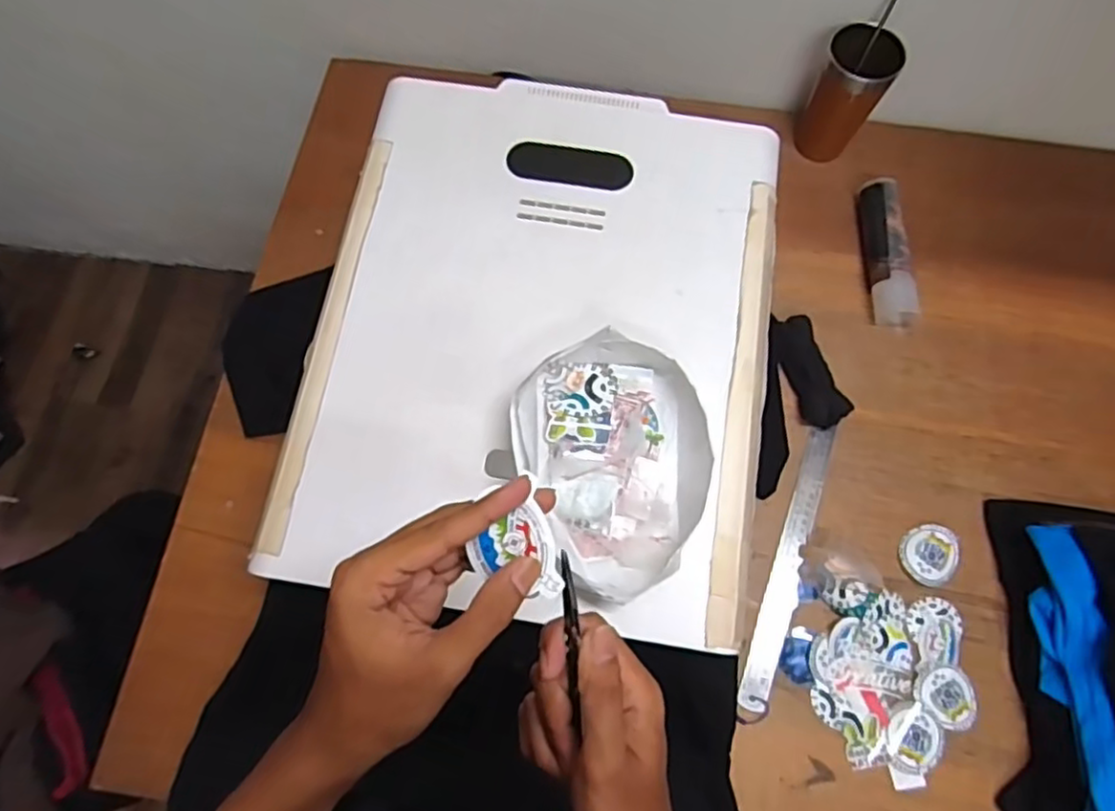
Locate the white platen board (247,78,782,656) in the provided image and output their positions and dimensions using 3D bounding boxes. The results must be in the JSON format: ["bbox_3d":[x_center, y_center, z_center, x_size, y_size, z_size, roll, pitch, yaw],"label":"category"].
[{"bbox_3d":[-0.009,-0.076,0.596,0.401,0.027,0.495,8,75,2],"label":"white platen board"}]

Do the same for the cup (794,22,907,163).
[{"bbox_3d":[0.338,-0.363,0.795,0.079,0.144,0.085,28,74,8],"label":"cup"}]

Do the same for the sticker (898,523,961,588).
[{"bbox_3d":[0.388,0.155,0.692,0.056,0.010,0.064,22,72,5],"label":"sticker"}]

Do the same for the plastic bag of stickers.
[{"bbox_3d":[0.049,0.044,0.533,0.158,0.045,0.197,-19,73,-8],"label":"plastic bag of stickers"}]

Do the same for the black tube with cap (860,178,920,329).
[{"bbox_3d":[0.390,-0.184,0.787,0.046,0.033,0.184,-2,72,-3],"label":"black tube with cap"}]

